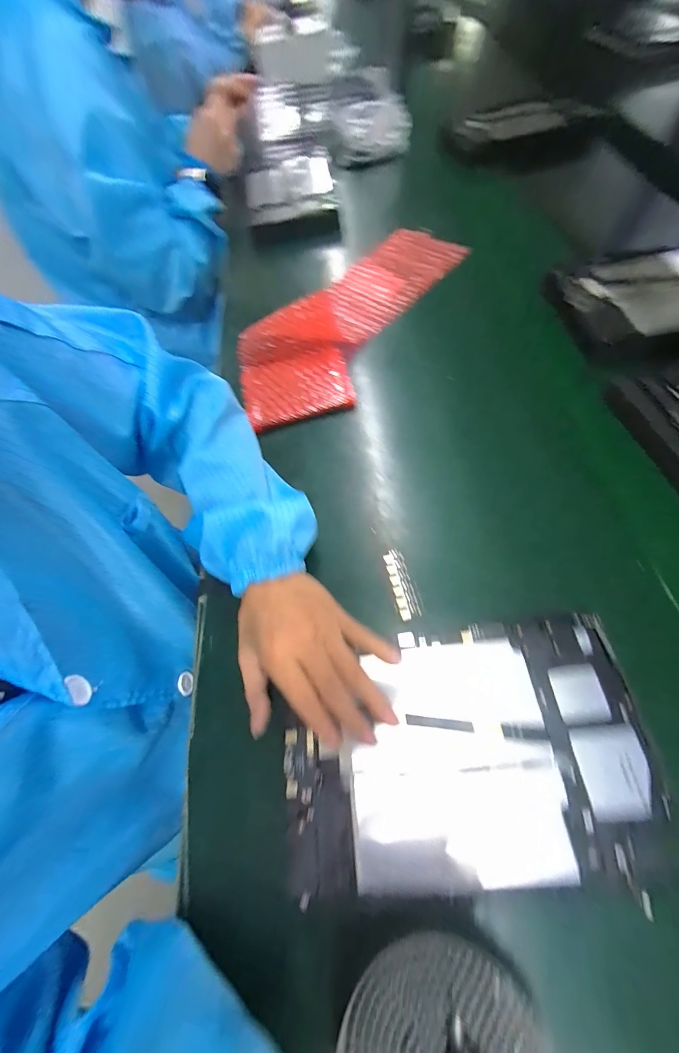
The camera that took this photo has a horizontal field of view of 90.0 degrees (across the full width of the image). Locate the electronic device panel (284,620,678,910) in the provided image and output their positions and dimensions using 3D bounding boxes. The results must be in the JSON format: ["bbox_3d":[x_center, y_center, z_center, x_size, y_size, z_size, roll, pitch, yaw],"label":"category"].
[{"bbox_3d":[0.080,0.150,0.232,0.233,0.008,0.145,-8,64,6],"label":"electronic device panel"}]

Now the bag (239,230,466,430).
[{"bbox_3d":[0.009,-0.286,0.436,0.162,0.059,0.390,28,71,18],"label":"bag"}]

